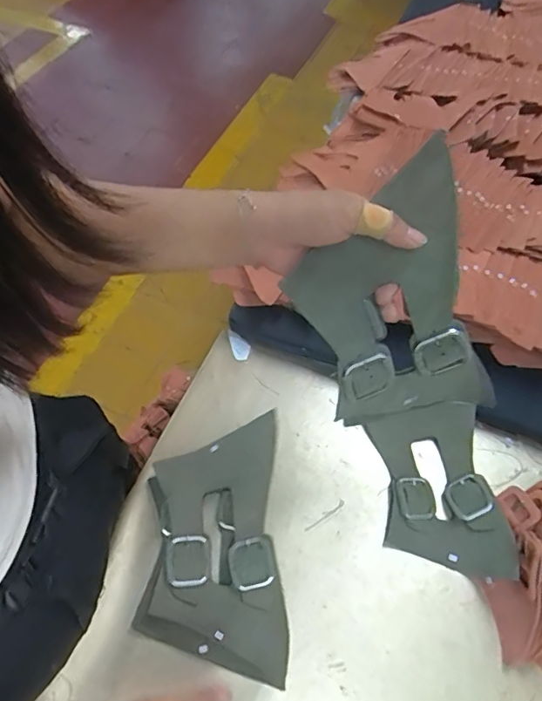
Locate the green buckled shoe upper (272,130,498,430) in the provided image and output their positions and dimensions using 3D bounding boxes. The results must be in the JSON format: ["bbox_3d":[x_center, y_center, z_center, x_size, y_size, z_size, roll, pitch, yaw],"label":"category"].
[{"bbox_3d":[0.099,-0.020,0.410,0.136,0.236,0.049,-25,31,1],"label":"green buckled shoe upper"}]

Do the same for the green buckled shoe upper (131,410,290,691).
[{"bbox_3d":[-0.060,0.192,0.534,0.137,0.030,0.255,-2,57,-2],"label":"green buckled shoe upper"}]

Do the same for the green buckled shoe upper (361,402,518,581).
[{"bbox_3d":[0.184,0.147,0.572,0.122,0.026,0.196,0,57,-1],"label":"green buckled shoe upper"}]

